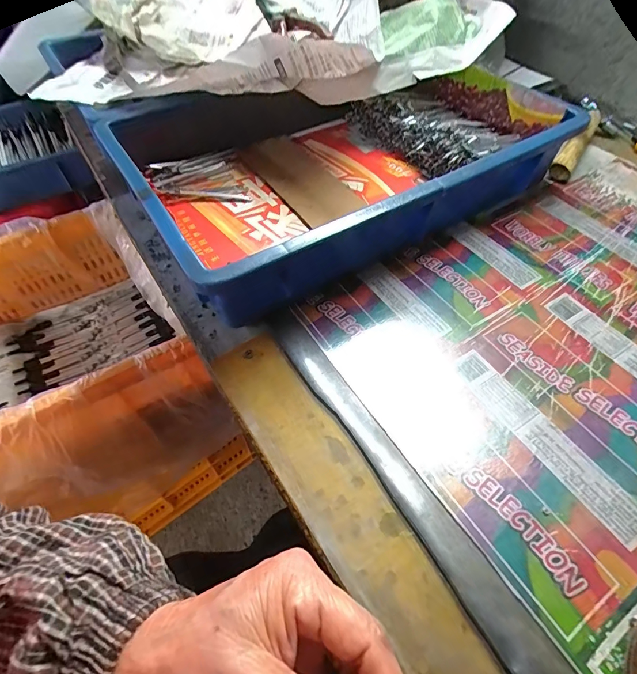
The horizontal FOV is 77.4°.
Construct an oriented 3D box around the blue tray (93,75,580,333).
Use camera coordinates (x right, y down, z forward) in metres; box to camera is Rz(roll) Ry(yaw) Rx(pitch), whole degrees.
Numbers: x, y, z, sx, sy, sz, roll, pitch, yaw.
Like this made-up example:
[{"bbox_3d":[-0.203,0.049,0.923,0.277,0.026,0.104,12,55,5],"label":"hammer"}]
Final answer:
[{"bbox_3d":[0.015,-0.204,0.445,0.423,0.083,0.321,-26,57,-19],"label":"blue tray"}]

